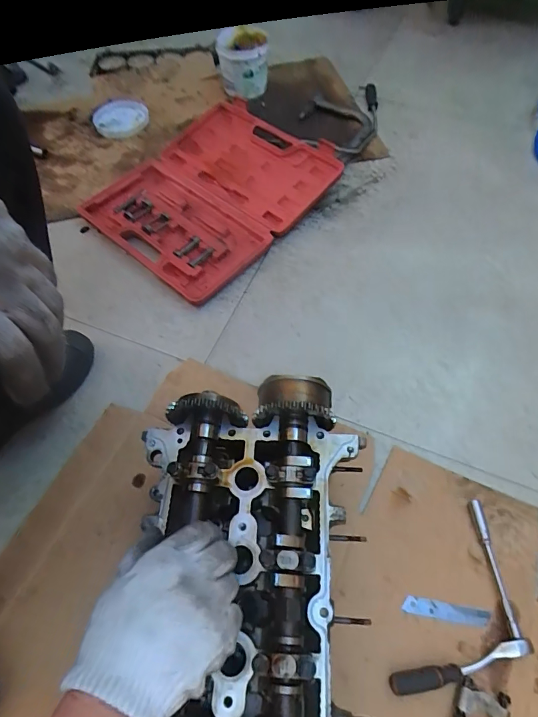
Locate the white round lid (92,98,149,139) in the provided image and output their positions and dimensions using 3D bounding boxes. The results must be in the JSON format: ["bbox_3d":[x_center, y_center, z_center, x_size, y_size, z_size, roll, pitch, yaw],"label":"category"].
[{"bbox_3d":[-0.317,-0.519,0.912,0.114,0.029,0.099,40,69,22],"label":"white round lid"}]

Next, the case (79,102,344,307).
[{"bbox_3d":[-0.110,-0.320,0.787,0.334,0.077,0.398,37,68,21],"label":"case"}]

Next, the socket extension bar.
[{"bbox_3d":[0.258,0.236,0.482,0.013,0.019,0.141,-5,60,0],"label":"socket extension bar"}]

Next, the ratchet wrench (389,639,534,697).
[{"bbox_3d":[0.200,0.322,0.440,0.151,0.020,0.021,-13,60,-5],"label":"ratchet wrench"}]

